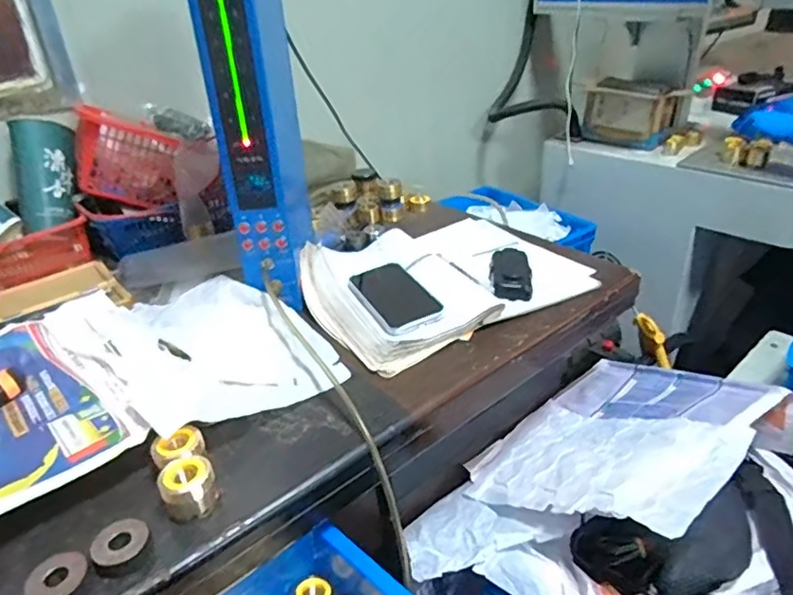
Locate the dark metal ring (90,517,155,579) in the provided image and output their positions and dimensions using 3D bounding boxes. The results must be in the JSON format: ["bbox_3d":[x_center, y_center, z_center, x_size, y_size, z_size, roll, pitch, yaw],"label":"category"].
[{"bbox_3d":[-0.207,0.186,0.438,0.040,0.014,0.037,-3,30,2],"label":"dark metal ring"}]

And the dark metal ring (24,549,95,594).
[{"bbox_3d":[-0.240,0.202,0.413,0.041,0.014,0.042,-3,30,2],"label":"dark metal ring"}]

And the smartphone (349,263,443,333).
[{"bbox_3d":[0.000,-0.005,0.722,0.075,0.007,0.140,-17,33,-22],"label":"smartphone"}]

